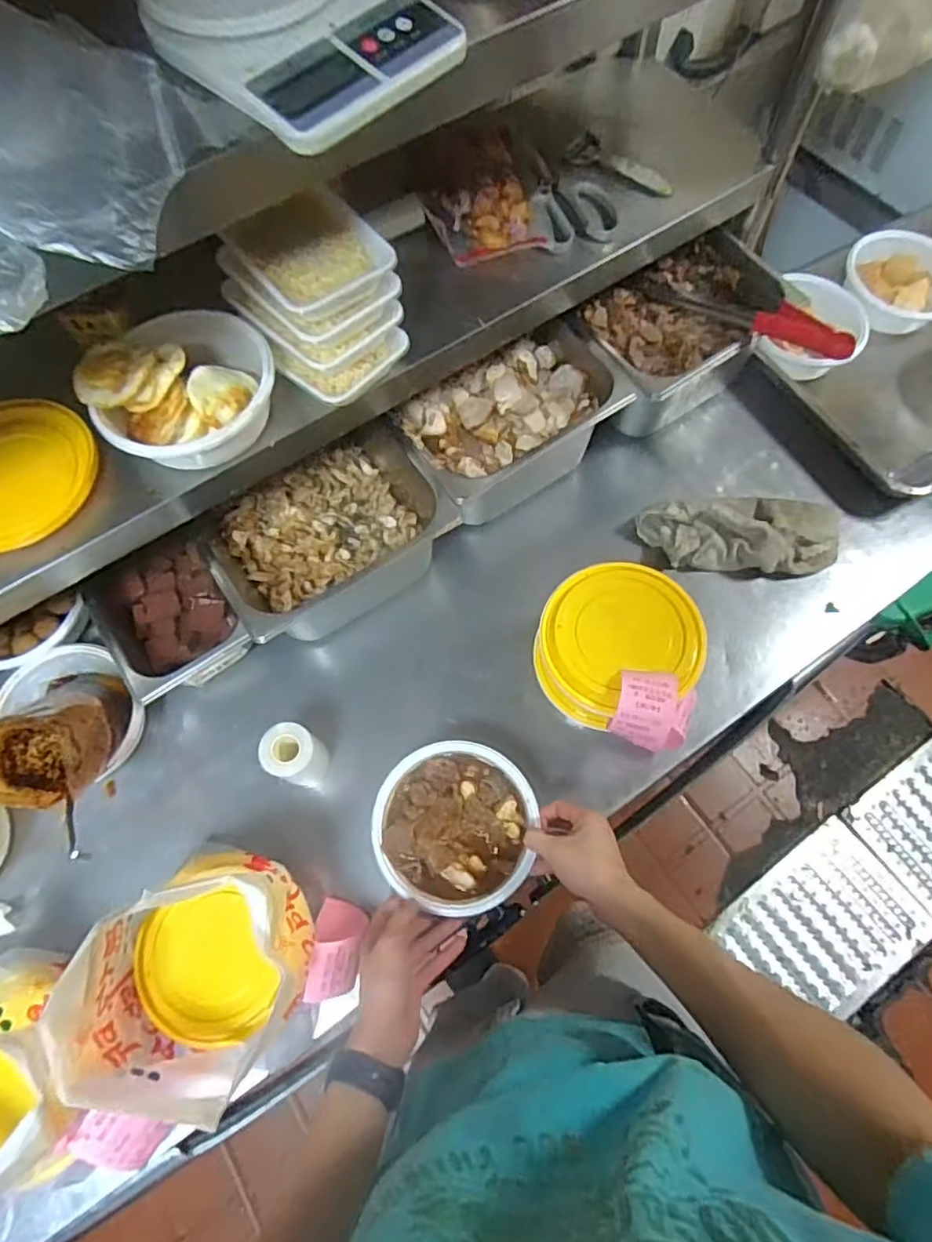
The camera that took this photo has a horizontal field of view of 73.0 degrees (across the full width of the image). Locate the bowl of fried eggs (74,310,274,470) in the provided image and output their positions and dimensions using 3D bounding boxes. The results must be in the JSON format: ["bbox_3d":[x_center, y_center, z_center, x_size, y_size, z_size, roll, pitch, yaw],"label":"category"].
[{"bbox_3d":[-0.268,-0.221,0.604,0.150,0.068,0.165,40,75,16],"label":"bowl of fried eggs"}]

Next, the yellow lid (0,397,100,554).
[{"bbox_3d":[-0.444,-0.143,0.607,0.151,0.026,0.161,-1,69,2],"label":"yellow lid"}]

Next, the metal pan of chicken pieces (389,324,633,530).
[{"bbox_3d":[0.051,-0.243,0.819,0.271,0.142,0.177,-34,71,-10],"label":"metal pan of chicken pieces"}]

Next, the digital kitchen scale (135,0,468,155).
[{"bbox_3d":[-0.119,-0.401,0.419,0.194,0.033,0.149,41,76,16],"label":"digital kitchen scale"}]

